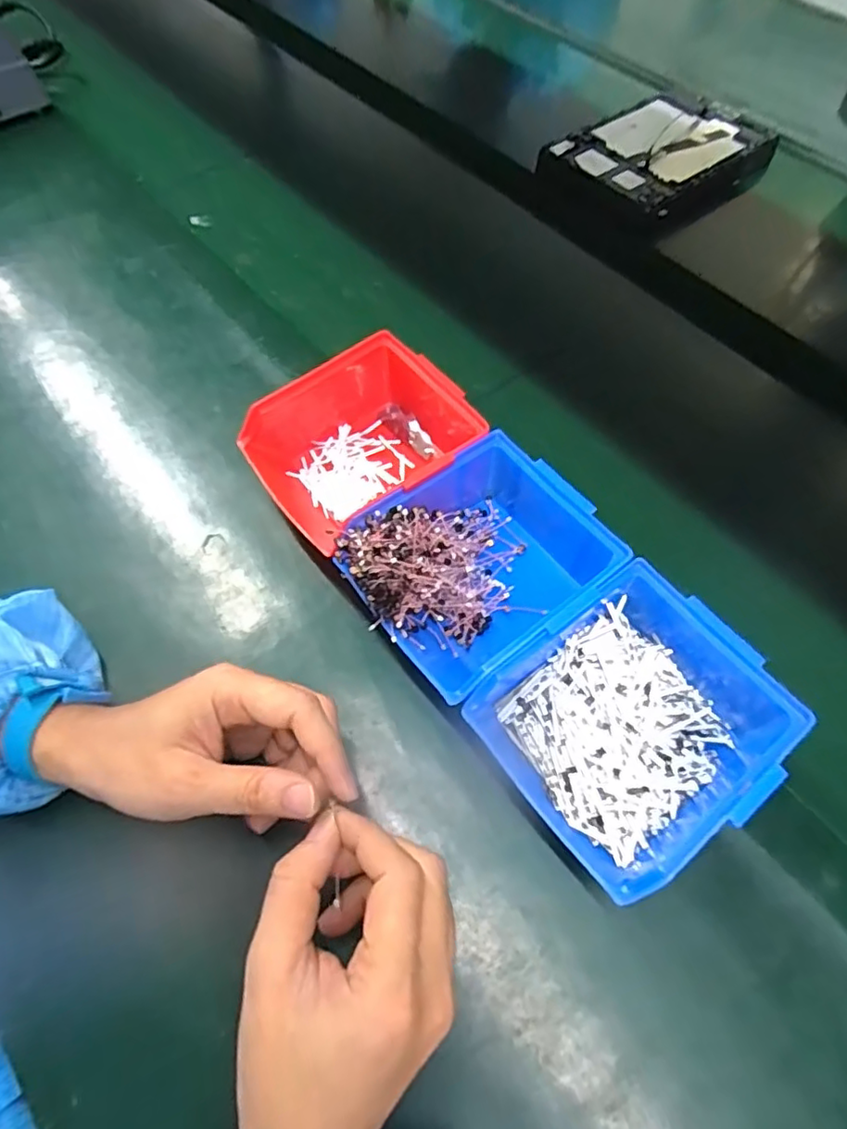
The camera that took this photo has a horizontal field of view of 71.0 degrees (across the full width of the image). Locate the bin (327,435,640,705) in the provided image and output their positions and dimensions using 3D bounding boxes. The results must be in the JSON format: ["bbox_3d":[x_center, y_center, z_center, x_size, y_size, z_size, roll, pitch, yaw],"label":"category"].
[{"bbox_3d":[0.035,0.002,0.371,0.149,0.069,0.124,-31,67,-16],"label":"bin"}]

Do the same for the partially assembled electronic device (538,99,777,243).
[{"bbox_3d":[0.258,-0.445,0.655,0.220,0.046,0.147,-37,68,-20],"label":"partially assembled electronic device"}]

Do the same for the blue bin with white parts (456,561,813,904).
[{"bbox_3d":[0.115,0.086,0.331,0.144,0.065,0.127,-35,68,-18],"label":"blue bin with white parts"}]

